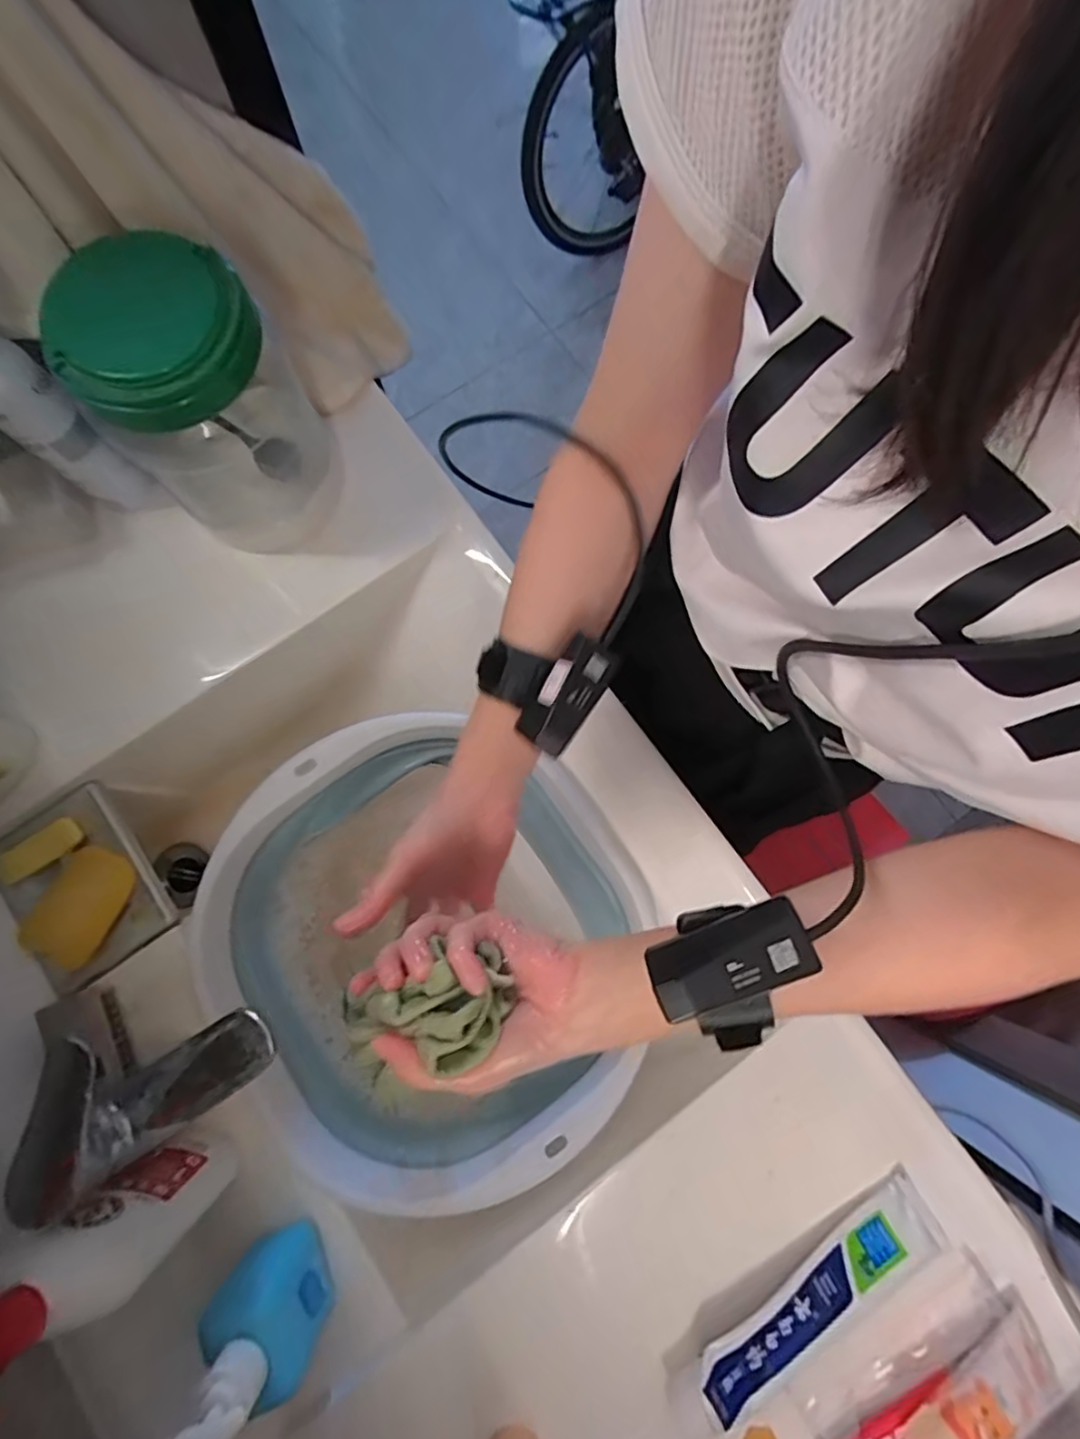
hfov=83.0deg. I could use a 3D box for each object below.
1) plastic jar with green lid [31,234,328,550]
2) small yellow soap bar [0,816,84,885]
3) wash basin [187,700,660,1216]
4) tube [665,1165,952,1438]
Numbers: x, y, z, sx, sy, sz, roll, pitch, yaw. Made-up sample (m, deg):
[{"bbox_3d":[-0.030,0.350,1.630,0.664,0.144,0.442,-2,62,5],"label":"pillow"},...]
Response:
[{"bbox_3d":[-0.225,-0.215,0.437,0.116,0.192,0.104,-31,81,-5],"label":"plastic jar with green lid"},{"bbox_3d":[-0.398,0.103,0.485,0.062,0.017,0.024,-37,82,-6],"label":"small yellow soap bar"},{"bbox_3d":[-0.083,0.175,0.498,0.319,0.078,0.348,-18,80,-3],"label":"wash basin"},{"bbox_3d":[0.183,0.400,0.412,0.215,0.026,0.052,-32,81,-6],"label":"tube"}]

